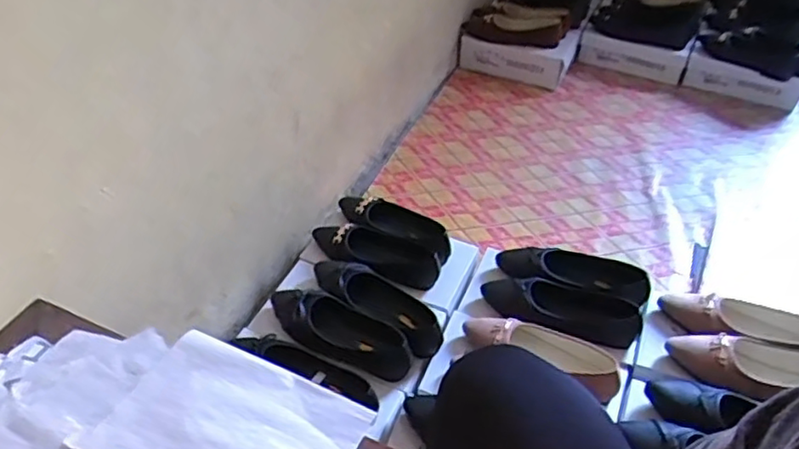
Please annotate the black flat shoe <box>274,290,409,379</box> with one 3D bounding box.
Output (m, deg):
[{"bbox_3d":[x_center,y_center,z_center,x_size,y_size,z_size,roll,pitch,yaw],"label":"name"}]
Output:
[{"bbox_3d":[-0.097,0.165,1.001,0.251,0.052,0.088,17,45,17],"label":"black flat shoe"}]

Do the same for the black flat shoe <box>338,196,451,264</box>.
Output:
[{"bbox_3d":[-0.017,0.003,1.178,0.244,0.065,0.080,19,46,20],"label":"black flat shoe"}]

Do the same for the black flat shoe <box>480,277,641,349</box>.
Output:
[{"bbox_3d":[0.253,0.138,1.034,0.245,0.064,0.086,14,45,15],"label":"black flat shoe"}]

